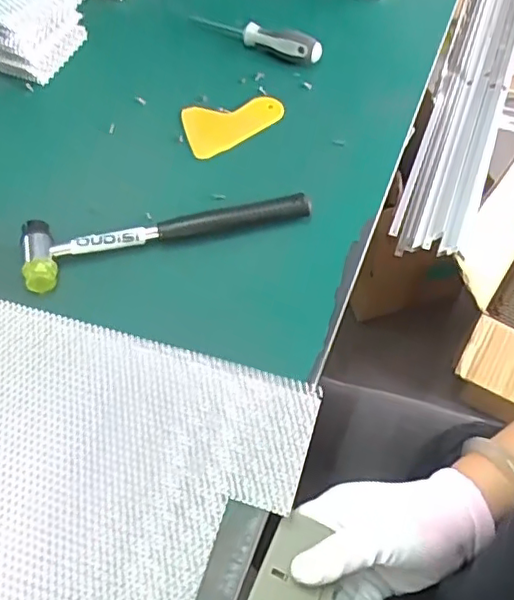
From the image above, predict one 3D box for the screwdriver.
[{"bbox_3d":[-0.003,-0.286,0.644,0.151,0.030,0.021,26,61,15],"label":"screwdriver"}]

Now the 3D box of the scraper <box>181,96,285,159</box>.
[{"bbox_3d":[-0.020,-0.176,0.588,0.100,0.009,0.068,-14,59,-9],"label":"scraper"}]

